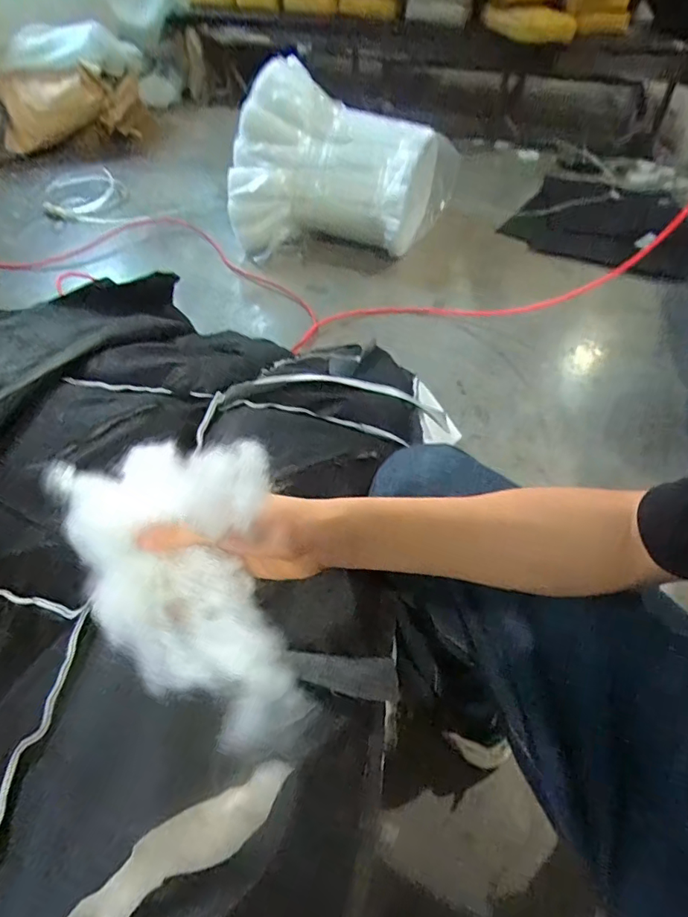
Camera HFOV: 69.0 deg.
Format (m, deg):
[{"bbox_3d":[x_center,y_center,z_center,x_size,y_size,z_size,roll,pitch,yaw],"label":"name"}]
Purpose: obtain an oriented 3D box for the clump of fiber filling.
[{"bbox_3d":[-0.095,0.072,0.293,0.119,0.095,0.167,-13,52,-8],"label":"clump of fiber filling"}]

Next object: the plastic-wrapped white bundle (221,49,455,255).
[{"bbox_3d":[0.017,-0.880,1.499,0.665,0.391,0.353,4,52,5],"label":"plastic-wrapped white bundle"}]

